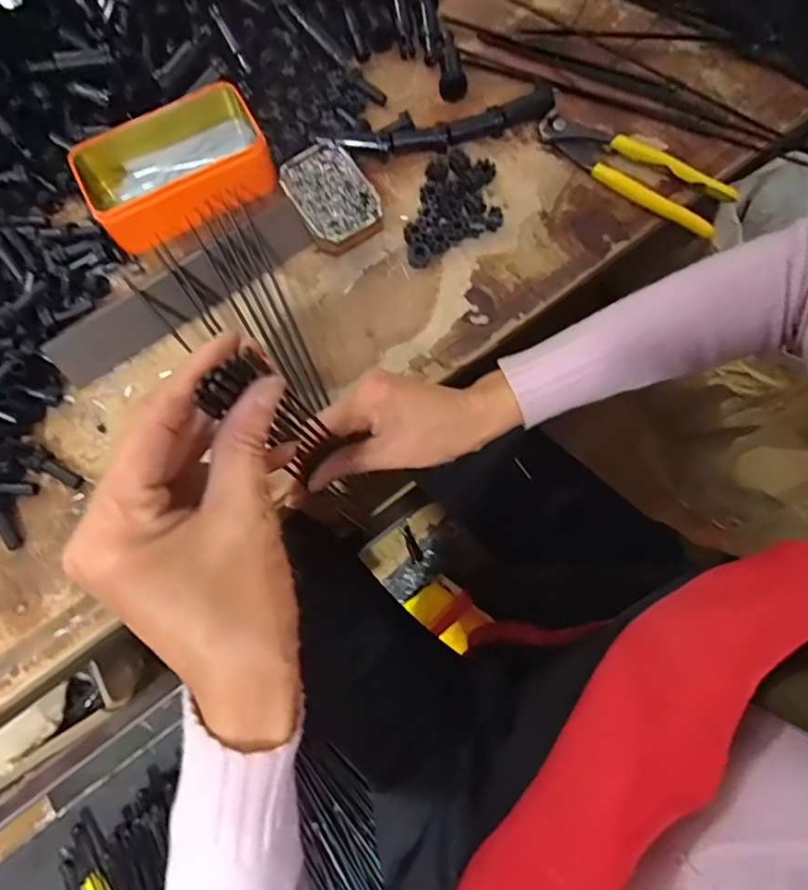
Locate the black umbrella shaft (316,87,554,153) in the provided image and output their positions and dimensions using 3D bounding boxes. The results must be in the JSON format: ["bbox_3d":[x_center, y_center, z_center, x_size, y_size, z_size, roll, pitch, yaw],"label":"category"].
[{"bbox_3d":[0.029,-0.265,0.467,0.192,0.022,0.022,-10,76,-2],"label":"black umbrella shaft"}]

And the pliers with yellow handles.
[{"bbox_3d":[0.188,-0.229,0.460,0.163,0.020,0.049,37,79,9],"label":"pliers with yellow handles"}]

